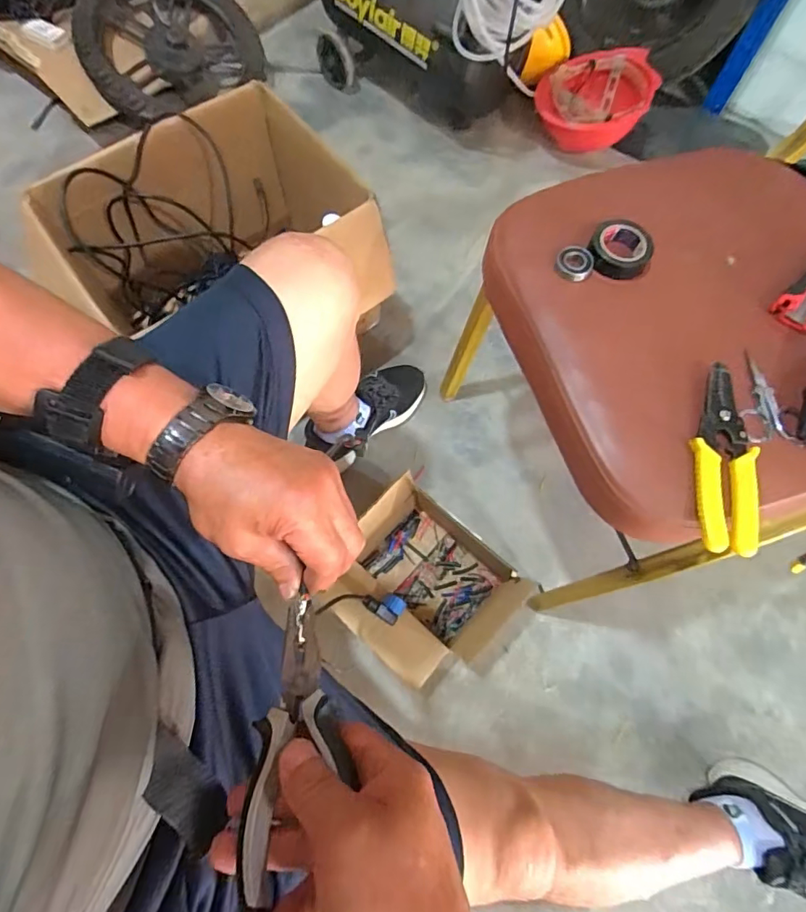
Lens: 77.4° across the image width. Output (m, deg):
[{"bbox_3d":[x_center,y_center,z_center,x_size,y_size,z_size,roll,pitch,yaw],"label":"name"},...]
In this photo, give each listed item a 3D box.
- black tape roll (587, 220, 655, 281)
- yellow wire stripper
[{"bbox_3d":[0.208,-0.198,0.482,0.057,0.025,0.057,0,69,-1],"label":"black tape roll"},{"bbox_3d":[0.263,-0.001,0.415,0.047,0.015,0.159,6,69,1],"label":"yellow wire stripper"}]

